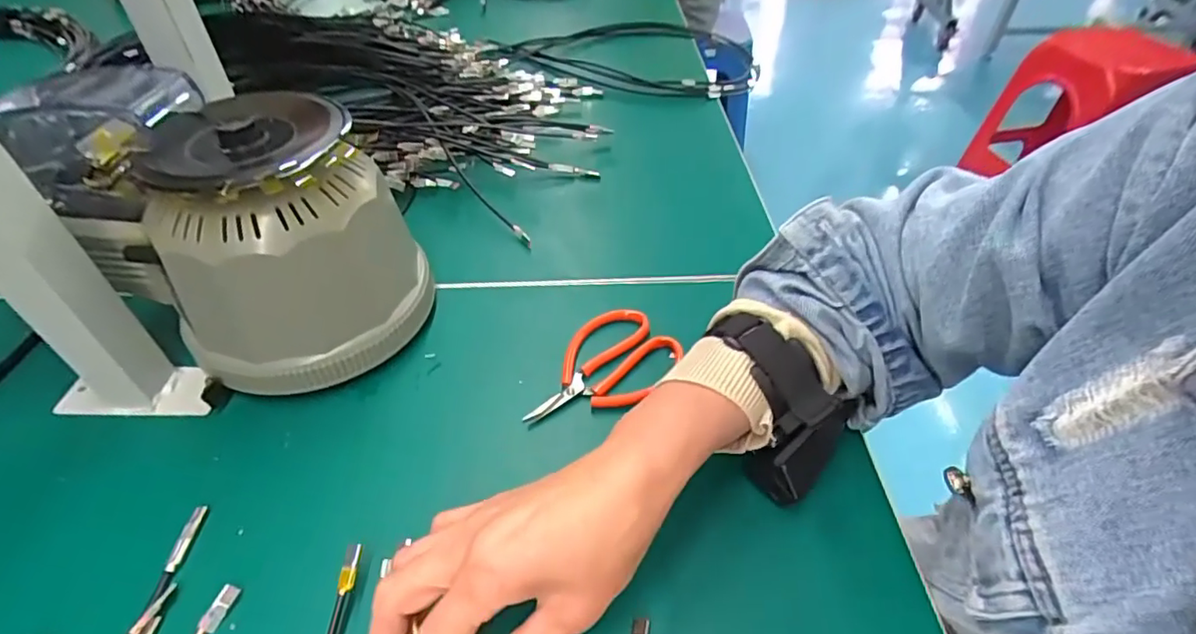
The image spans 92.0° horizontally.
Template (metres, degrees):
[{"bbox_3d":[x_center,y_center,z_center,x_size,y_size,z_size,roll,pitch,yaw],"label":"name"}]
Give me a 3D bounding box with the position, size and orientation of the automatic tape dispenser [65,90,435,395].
[{"bbox_3d":[-0.203,-0.046,0.371,0.146,0.143,0.144,25,49,22],"label":"automatic tape dispenser"}]

